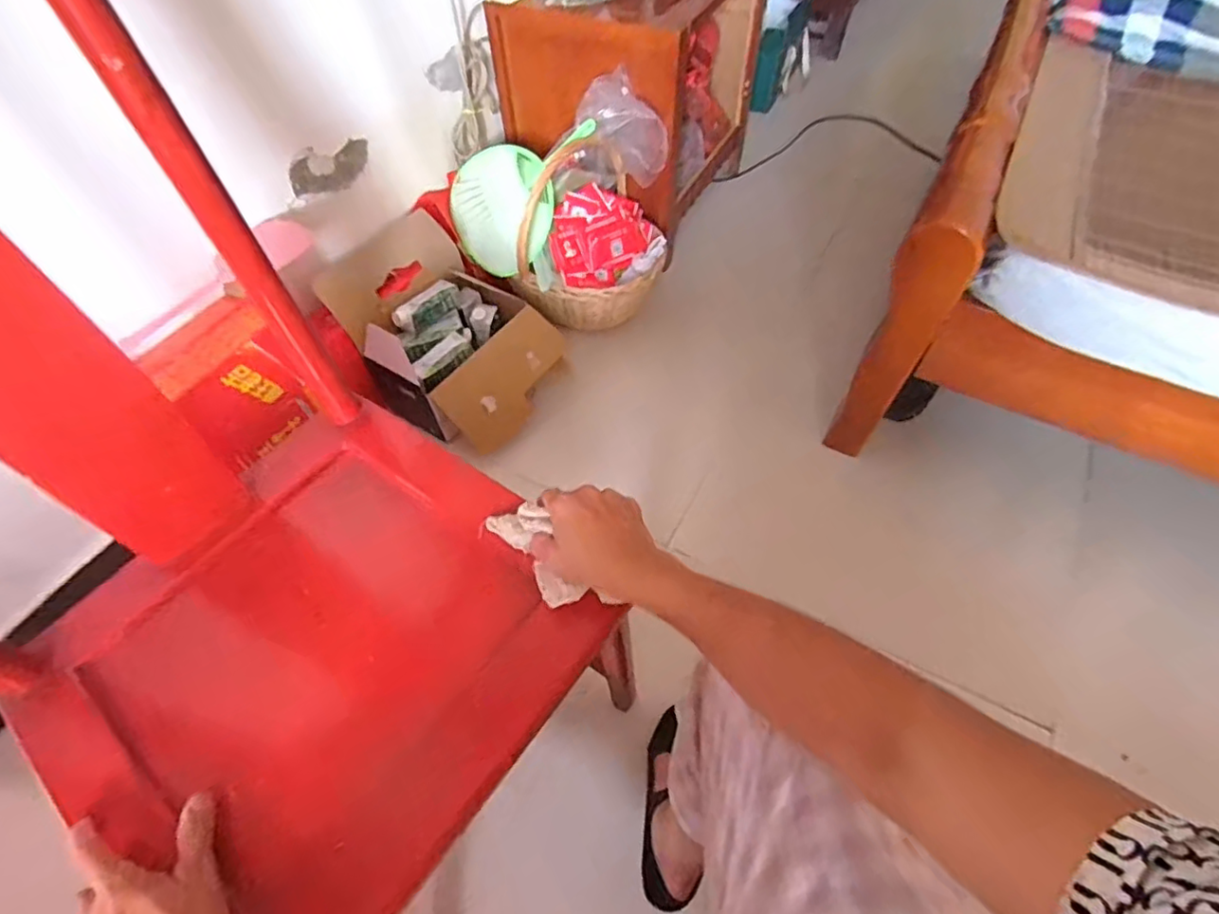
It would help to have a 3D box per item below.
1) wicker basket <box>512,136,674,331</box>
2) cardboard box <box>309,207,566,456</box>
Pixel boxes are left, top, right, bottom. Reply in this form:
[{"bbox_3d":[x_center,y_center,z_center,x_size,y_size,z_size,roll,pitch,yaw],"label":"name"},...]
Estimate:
[{"bbox_3d":[-0.050,-0.432,1.204,0.313,0.282,0.270,-14,56,-7],"label":"wicker basket"},{"bbox_3d":[-0.300,-0.237,1.129,0.351,0.256,0.308,25,60,19],"label":"cardboard box"}]

